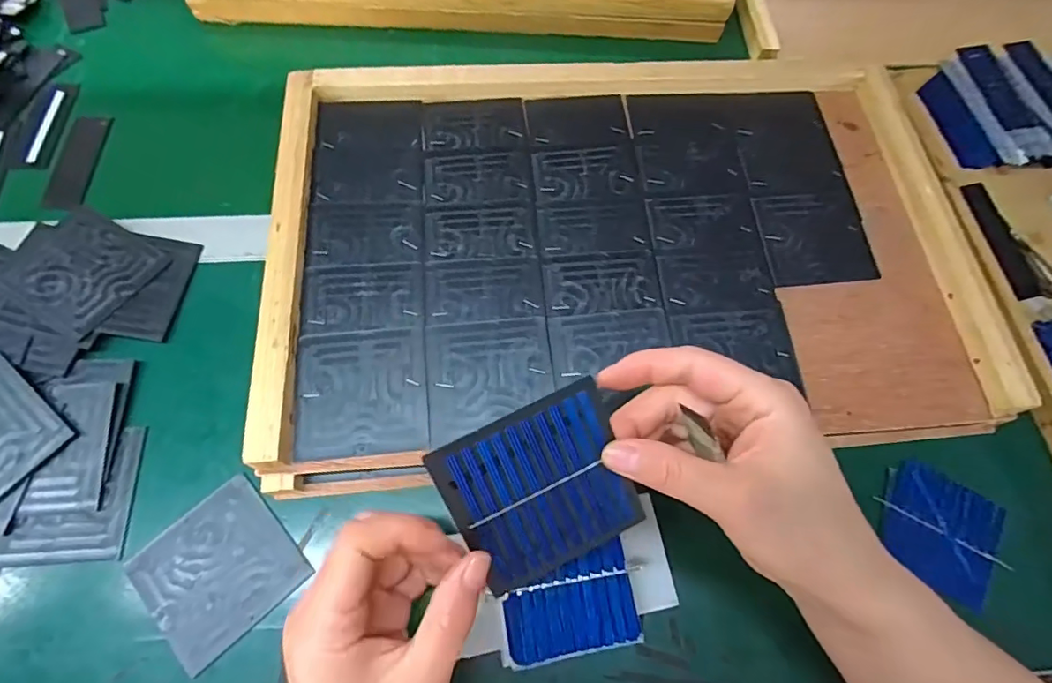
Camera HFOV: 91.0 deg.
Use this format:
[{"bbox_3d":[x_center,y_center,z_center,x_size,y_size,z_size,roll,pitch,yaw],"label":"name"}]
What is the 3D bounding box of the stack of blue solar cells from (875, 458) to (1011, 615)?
[{"bbox_3d":[0.266,0.122,0.332,0.074,0.009,0.073,27,69,9],"label":"stack of blue solar cells"}]

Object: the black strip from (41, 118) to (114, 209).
[{"bbox_3d":[-0.361,-0.144,0.416,0.030,0.005,0.095,-1,66,-5],"label":"black strip"}]

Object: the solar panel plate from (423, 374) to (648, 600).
[{"bbox_3d":[0.007,0.067,0.232,0.078,0.004,0.078,-24,106,-8],"label":"solar panel plate"}]

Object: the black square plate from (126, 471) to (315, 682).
[{"bbox_3d":[-0.182,0.135,0.306,0.078,0.007,0.076,-40,74,-17],"label":"black square plate"}]

